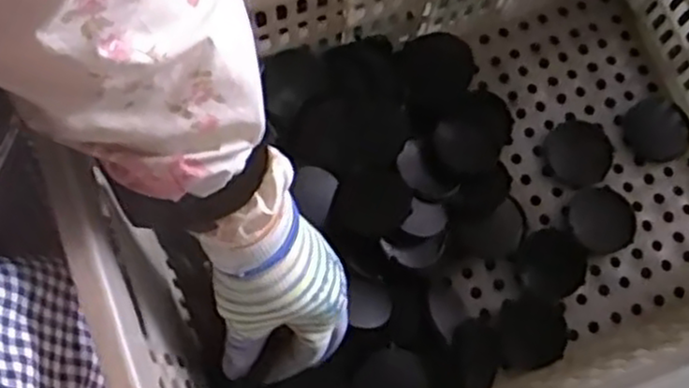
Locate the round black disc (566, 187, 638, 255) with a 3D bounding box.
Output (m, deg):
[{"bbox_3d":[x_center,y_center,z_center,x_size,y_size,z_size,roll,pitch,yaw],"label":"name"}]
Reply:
[{"bbox_3d":[0.240,0.025,0.681,0.063,0.004,0.060,0,75,-1],"label":"round black disc"}]

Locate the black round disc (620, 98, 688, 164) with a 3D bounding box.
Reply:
[{"bbox_3d":[0.303,-0.062,0.710,0.064,0.008,0.063,0,75,-1],"label":"black round disc"}]

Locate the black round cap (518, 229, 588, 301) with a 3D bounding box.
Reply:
[{"bbox_3d":[0.191,0.063,0.665,0.060,0.011,0.062,0,75,-1],"label":"black round cap"}]

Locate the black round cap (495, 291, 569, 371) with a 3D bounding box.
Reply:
[{"bbox_3d":[0.167,0.121,0.649,0.064,0.007,0.064,0,75,-1],"label":"black round cap"}]

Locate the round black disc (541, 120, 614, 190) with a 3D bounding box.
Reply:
[{"bbox_3d":[0.217,-0.038,0.677,0.061,0.004,0.066,0,75,-1],"label":"round black disc"}]

